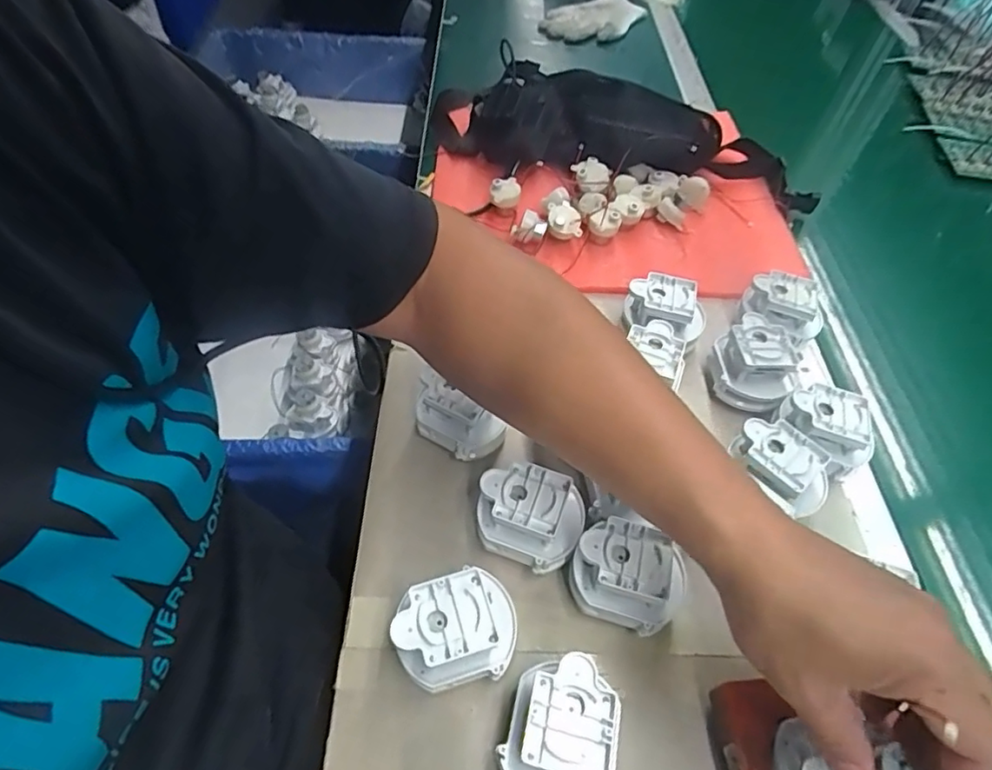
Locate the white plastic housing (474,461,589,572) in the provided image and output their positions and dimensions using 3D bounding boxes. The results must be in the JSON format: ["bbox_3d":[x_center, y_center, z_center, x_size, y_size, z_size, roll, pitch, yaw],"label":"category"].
[{"bbox_3d":[0.022,0.091,0.387,0.069,0.052,0.054,14,52,6],"label":"white plastic housing"}]

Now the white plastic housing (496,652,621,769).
[{"bbox_3d":[0.035,0.189,0.313,0.058,0.050,0.068,18,52,9],"label":"white plastic housing"}]

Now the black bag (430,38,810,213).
[{"bbox_3d":[0.141,-0.285,0.645,0.433,0.053,0.144,13,52,6],"label":"black bag"}]

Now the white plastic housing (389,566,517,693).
[{"bbox_3d":[-0.023,0.145,0.342,0.071,0.051,0.058,-15,54,-17],"label":"white plastic housing"}]

